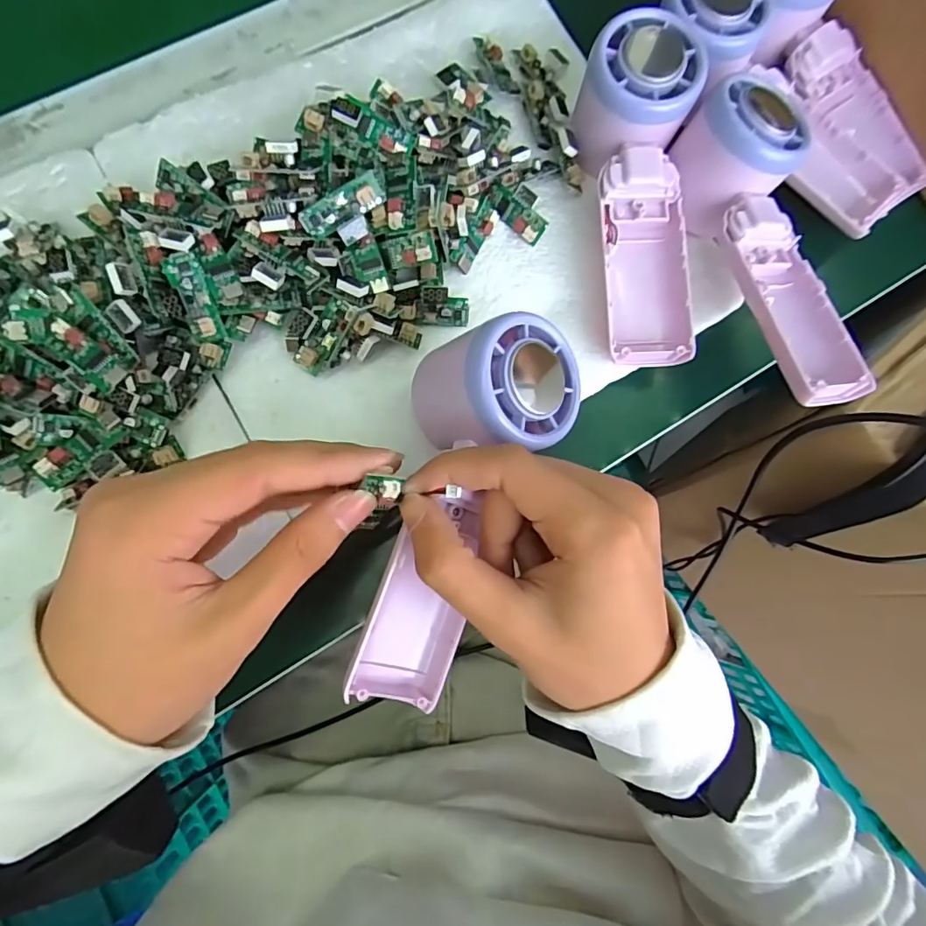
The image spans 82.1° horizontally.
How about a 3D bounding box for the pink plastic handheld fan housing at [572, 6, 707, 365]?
[{"bbox_3d":[0.091,-0.131,0.272,0.048,0.040,0.159,-6,94,-5],"label":"pink plastic handheld fan housing"}]

